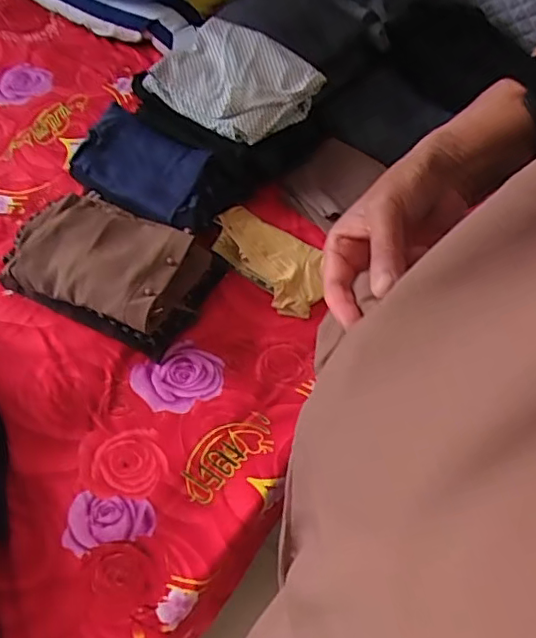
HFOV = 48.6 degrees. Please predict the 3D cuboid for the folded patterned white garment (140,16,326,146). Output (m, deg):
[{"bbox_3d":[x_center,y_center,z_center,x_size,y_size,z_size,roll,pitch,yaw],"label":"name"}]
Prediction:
[{"bbox_3d":[-0.064,-0.420,1.062,0.269,0.083,0.198,33,64,18],"label":"folded patterned white garment"}]

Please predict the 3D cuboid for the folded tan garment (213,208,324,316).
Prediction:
[{"bbox_3d":[0.001,-0.105,1.003,0.234,0.030,0.116,39,66,21],"label":"folded tan garment"}]

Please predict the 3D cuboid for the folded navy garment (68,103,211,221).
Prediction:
[{"bbox_3d":[-0.224,-0.272,1.060,0.269,0.045,0.160,31,84,22],"label":"folded navy garment"}]

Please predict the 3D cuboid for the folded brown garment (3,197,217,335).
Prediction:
[{"bbox_3d":[-0.271,-0.099,0.955,0.309,0.105,0.195,22,61,13],"label":"folded brown garment"}]

